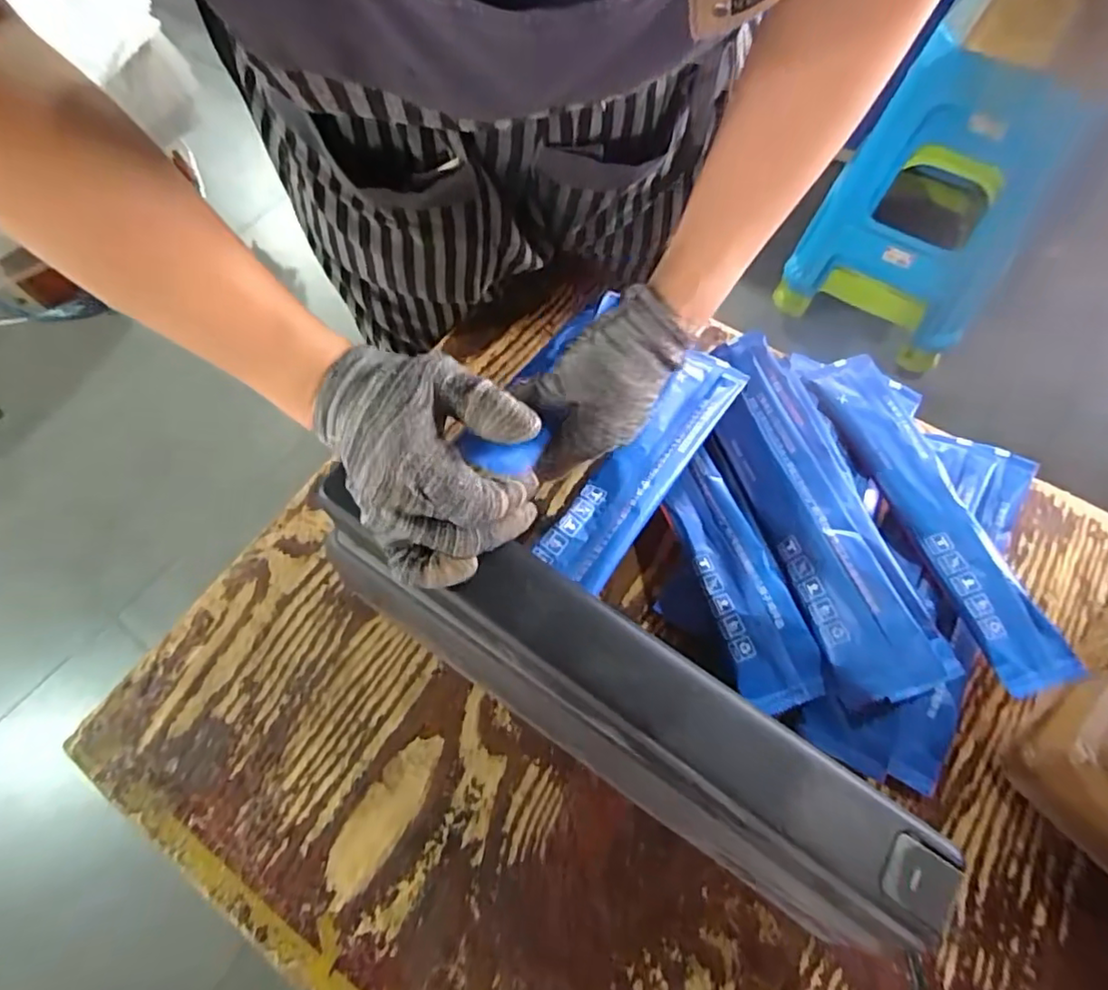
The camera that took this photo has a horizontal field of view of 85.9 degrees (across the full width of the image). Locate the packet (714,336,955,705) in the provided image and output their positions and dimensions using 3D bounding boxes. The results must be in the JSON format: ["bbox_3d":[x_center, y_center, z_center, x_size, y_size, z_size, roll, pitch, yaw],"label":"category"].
[{"bbox_3d":[0.179,-0.007,0.439,0.072,0.019,0.302,-22,55,16],"label":"packet"}]

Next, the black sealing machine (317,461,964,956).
[{"bbox_3d":[0.010,0.108,0.352,0.388,0.120,0.071,29,69,19],"label":"black sealing machine"}]

